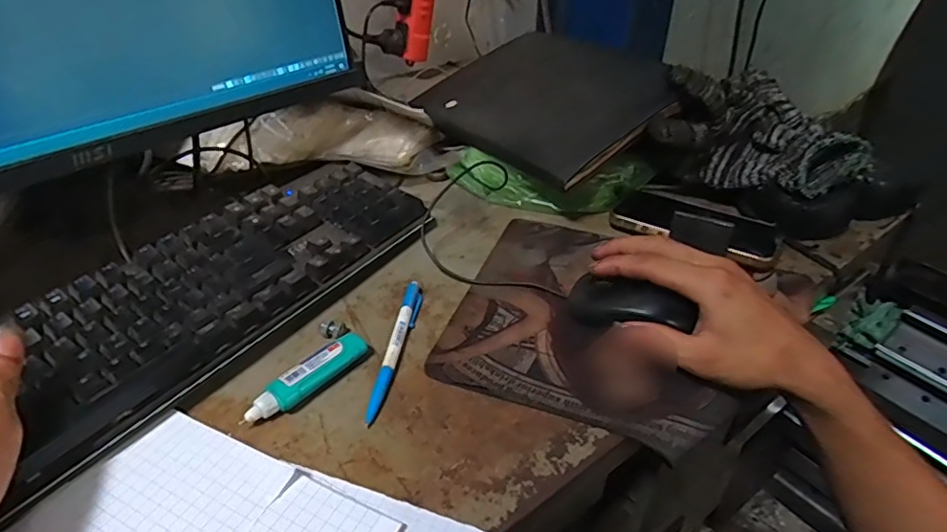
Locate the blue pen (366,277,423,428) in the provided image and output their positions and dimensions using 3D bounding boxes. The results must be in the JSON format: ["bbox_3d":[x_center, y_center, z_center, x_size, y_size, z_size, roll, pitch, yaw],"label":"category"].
[{"bbox_3d":[-0.055,0.058,0.411,0.013,0.011,0.134,5,36,6],"label":"blue pen"}]

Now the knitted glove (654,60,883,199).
[{"bbox_3d":[0.286,-0.129,0.544,0.200,0.086,0.116,16,38,21],"label":"knitted glove"}]

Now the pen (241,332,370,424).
[{"bbox_3d":[-0.111,0.076,0.376,0.021,0.018,0.090,26,43,32],"label":"pen"}]

